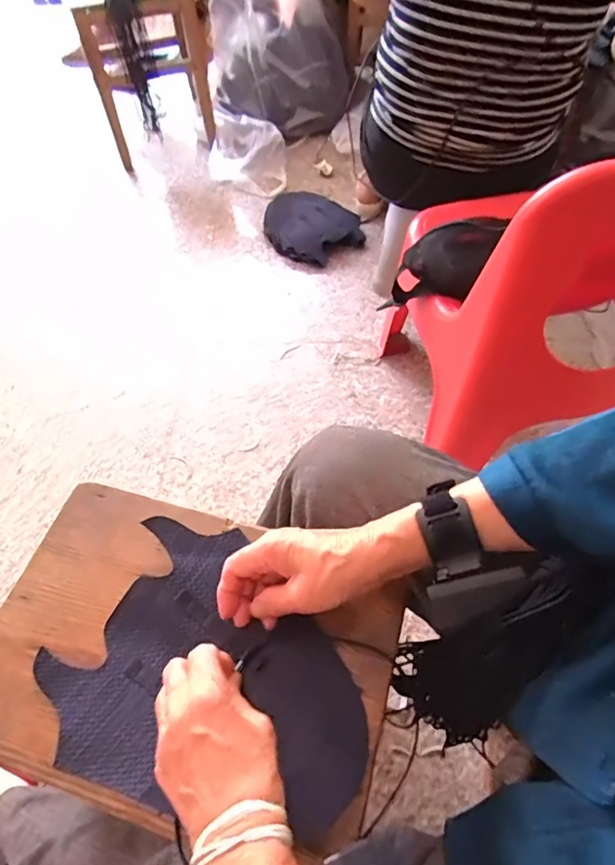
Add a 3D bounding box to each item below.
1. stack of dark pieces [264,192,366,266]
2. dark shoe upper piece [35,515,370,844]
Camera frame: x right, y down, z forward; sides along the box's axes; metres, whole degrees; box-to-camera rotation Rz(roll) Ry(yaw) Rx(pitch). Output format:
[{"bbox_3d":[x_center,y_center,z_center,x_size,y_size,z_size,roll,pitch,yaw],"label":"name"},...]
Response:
[{"bbox_3d":[0.007,-0.561,1.374,0.242,0.058,0.286,-32,61,-18],"label":"stack of dark pieces"},{"bbox_3d":[-0.074,0.196,0.396,0.245,0.013,0.190,30,67,17],"label":"dark shoe upper piece"}]

